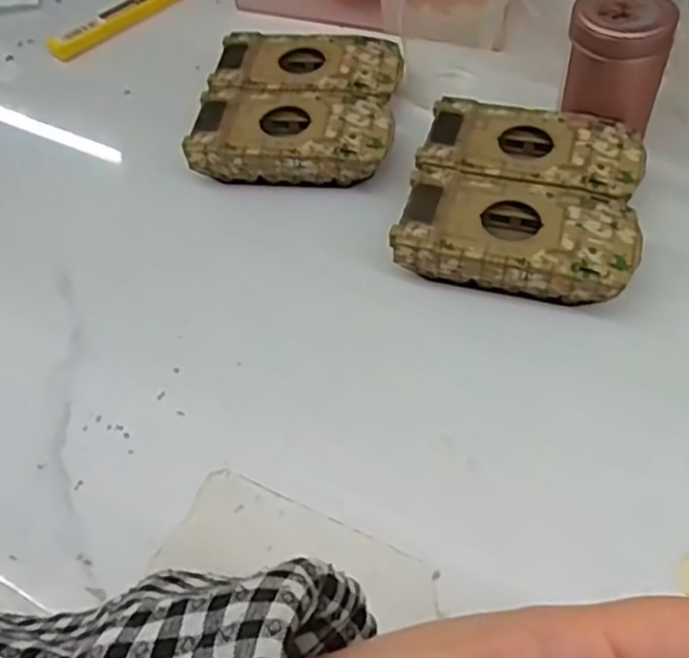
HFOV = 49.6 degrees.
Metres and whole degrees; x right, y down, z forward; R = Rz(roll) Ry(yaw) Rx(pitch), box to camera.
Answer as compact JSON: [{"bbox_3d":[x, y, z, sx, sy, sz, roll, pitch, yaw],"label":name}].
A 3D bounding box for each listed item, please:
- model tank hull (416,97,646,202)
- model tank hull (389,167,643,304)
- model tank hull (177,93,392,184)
[{"bbox_3d":[0.086,-0.078,0.346,0.094,0.024,0.051,11,55,13],"label":"model tank hull"},{"bbox_3d":[0.073,-0.037,0.317,0.095,0.026,0.050,12,55,14],"label":"model tank hull"},{"bbox_3d":[-0.026,-0.093,0.368,0.093,0.024,0.047,4,54,8],"label":"model tank hull"}]

